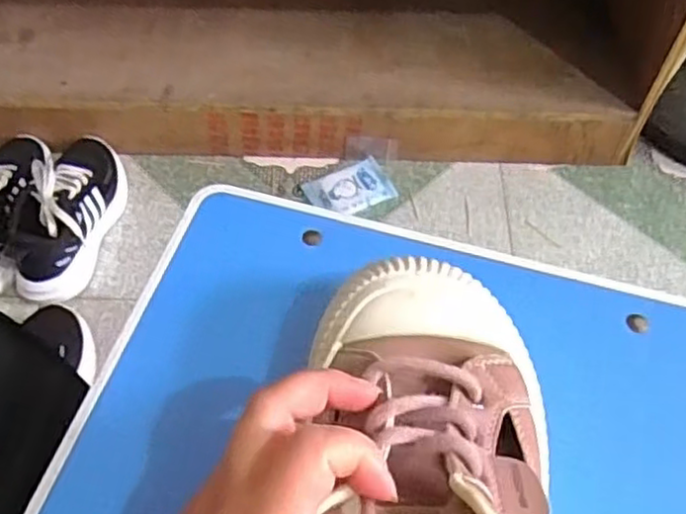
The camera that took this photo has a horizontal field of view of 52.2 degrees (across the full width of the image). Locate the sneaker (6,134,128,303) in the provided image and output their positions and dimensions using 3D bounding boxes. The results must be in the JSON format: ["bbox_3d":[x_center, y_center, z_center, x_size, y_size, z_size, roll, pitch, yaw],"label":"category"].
[{"bbox_3d":[-0.349,-0.067,0.896,0.106,0.084,0.246,0,56,-1],"label":"sneaker"}]

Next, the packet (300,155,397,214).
[{"bbox_3d":[0.010,-0.094,0.971,0.113,0.013,0.079,-24,60,-16],"label":"packet"}]

